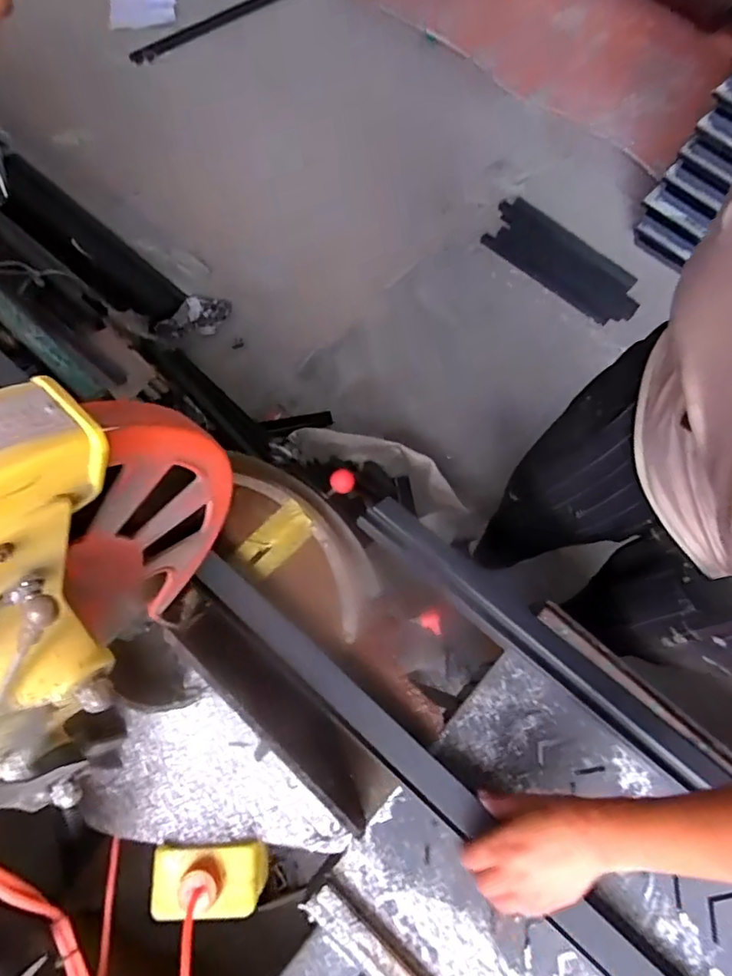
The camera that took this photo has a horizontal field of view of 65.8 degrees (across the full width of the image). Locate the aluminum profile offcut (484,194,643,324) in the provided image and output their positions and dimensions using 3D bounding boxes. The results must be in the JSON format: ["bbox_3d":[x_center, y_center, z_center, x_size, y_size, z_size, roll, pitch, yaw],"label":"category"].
[{"bbox_3d":[0.569,-0.661,1.655,0.217,0.024,0.490,-42,76,-15],"label":"aluminum profile offcut"}]

